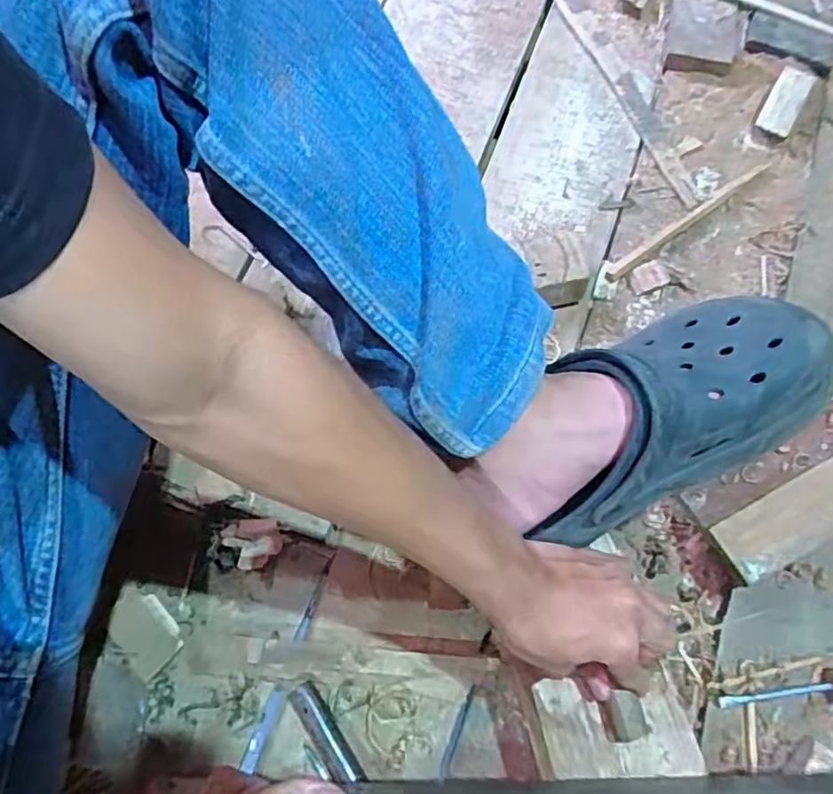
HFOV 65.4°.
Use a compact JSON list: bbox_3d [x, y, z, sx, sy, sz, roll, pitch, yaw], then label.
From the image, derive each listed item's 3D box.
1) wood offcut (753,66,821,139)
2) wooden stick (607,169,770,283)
[{"bbox_3d":[0.404,-0.323,0.711,0.038,0.019,0.089,29,71,13],"label":"wood offcut"},{"bbox_3d":[0.279,-0.182,0.664,0.220,0.007,0.011,-35,71,-12],"label":"wooden stick"}]

